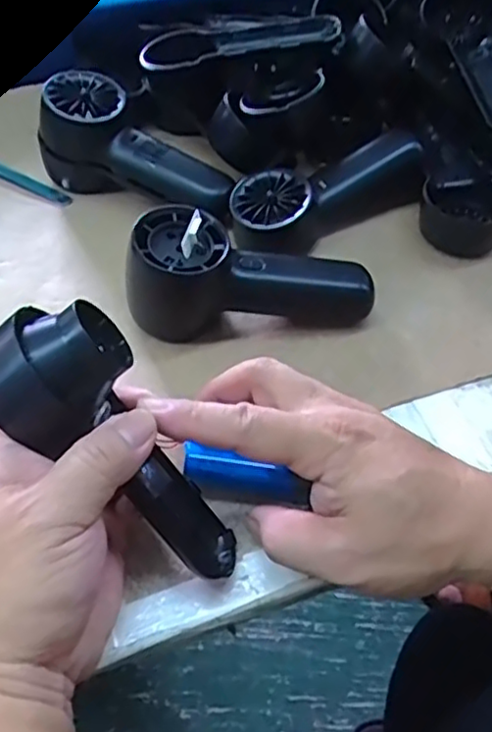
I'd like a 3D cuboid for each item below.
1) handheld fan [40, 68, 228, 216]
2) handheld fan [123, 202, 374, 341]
[{"bbox_3d":[-0.078,-0.147,0.485,0.147,0.064,0.053,27,54,4],"label":"handheld fan"},{"bbox_3d":[0.003,-0.050,0.409,0.148,0.068,0.055,5,50,2],"label":"handheld fan"}]

